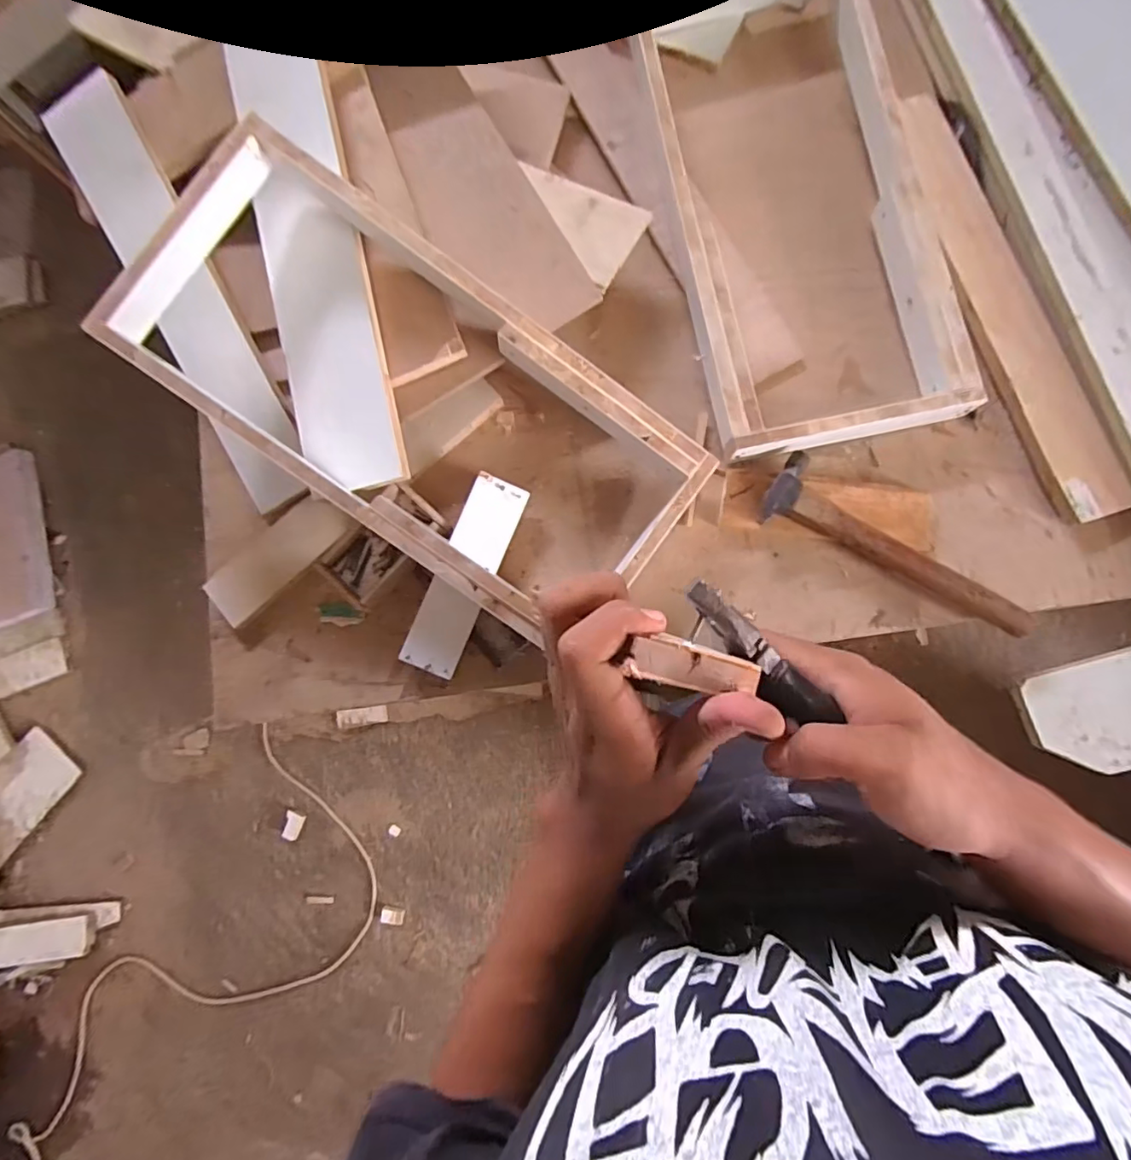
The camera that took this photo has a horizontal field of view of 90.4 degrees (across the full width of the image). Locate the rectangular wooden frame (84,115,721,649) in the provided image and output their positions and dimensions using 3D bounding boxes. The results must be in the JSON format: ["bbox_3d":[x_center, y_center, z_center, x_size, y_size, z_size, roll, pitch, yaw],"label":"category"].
[{"bbox_3d":[-0.157,-0.186,0.626,0.625,0.071,0.287,34,90,-6],"label":"rectangular wooden frame"}]

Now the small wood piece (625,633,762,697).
[{"bbox_3d":[0.058,0.038,0.247,0.062,0.004,0.021,12,83,-13],"label":"small wood piece"}]

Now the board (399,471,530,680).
[{"bbox_3d":[-0.118,-0.007,0.666,0.066,0.015,0.241,23,88,-12],"label":"board"}]

